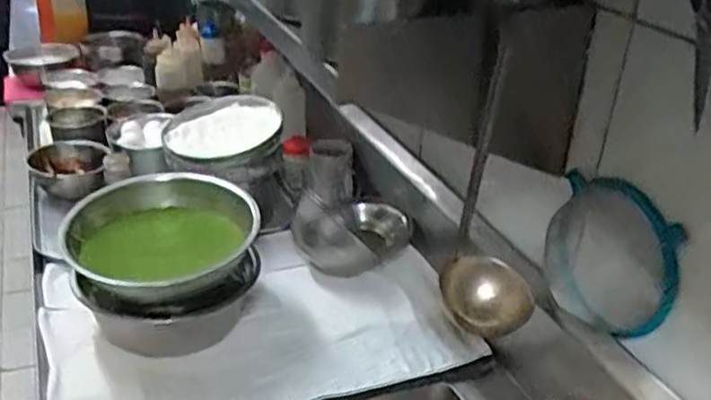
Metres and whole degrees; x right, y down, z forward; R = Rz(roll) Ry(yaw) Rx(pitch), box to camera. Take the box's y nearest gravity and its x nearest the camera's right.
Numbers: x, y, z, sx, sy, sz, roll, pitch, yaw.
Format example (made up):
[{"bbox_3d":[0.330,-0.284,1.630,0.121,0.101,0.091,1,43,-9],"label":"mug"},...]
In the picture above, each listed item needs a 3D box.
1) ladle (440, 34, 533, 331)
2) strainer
[{"bbox_3d":[0.176,0.000,0.852,0.107,0.349,0.075,10,29,11],"label":"ladle"},{"bbox_3d":[0.305,0.076,0.846,0.097,0.186,0.169,-19,35,-35],"label":"strainer"}]

